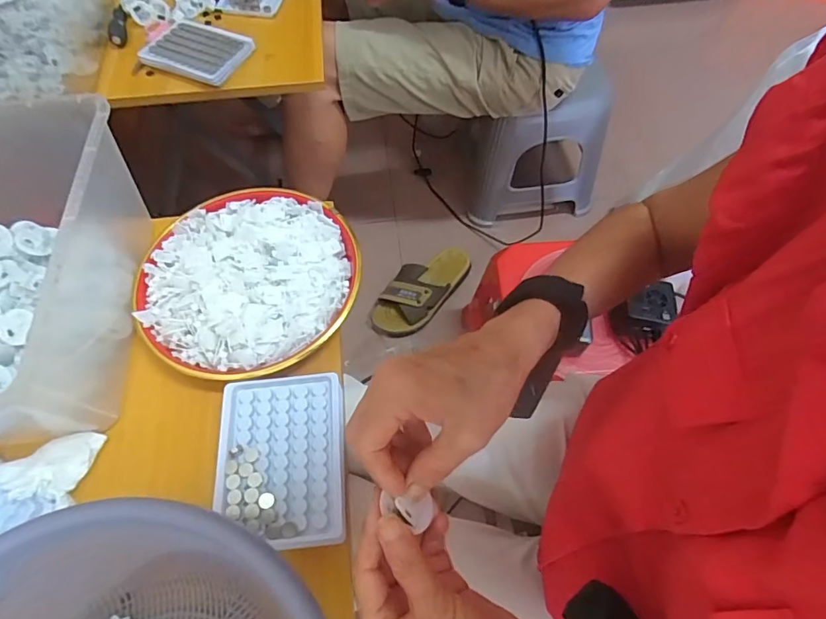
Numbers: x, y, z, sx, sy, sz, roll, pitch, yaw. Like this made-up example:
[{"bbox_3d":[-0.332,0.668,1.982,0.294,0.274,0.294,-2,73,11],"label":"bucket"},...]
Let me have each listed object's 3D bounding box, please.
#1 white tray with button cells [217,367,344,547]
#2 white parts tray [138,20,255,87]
[{"bbox_3d":[-0.106,0.119,0.381,0.098,0.015,0.133,-5,62,-3],"label":"white tray with button cells"},{"bbox_3d":[-0.298,-0.367,0.661,0.137,0.013,0.103,19,64,9],"label":"white parts tray"}]

